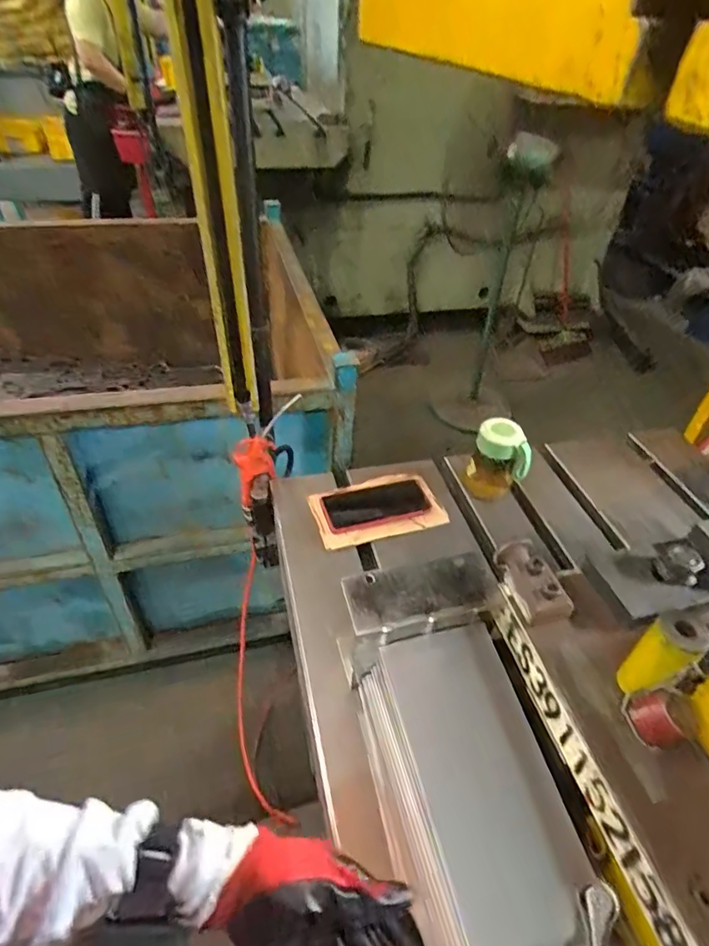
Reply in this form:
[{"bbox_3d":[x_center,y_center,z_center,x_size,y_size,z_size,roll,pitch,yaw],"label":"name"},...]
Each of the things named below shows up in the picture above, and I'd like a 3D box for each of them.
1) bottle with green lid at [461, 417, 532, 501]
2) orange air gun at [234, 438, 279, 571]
[{"bbox_3d":[0.222,-0.009,0.822,0.059,0.143,0.077,-21,48,-26],"label":"bottle with green lid"},{"bbox_3d":[-0.157,0.047,0.874,0.066,0.227,0.076,-8,16,-13],"label":"orange air gun"}]

